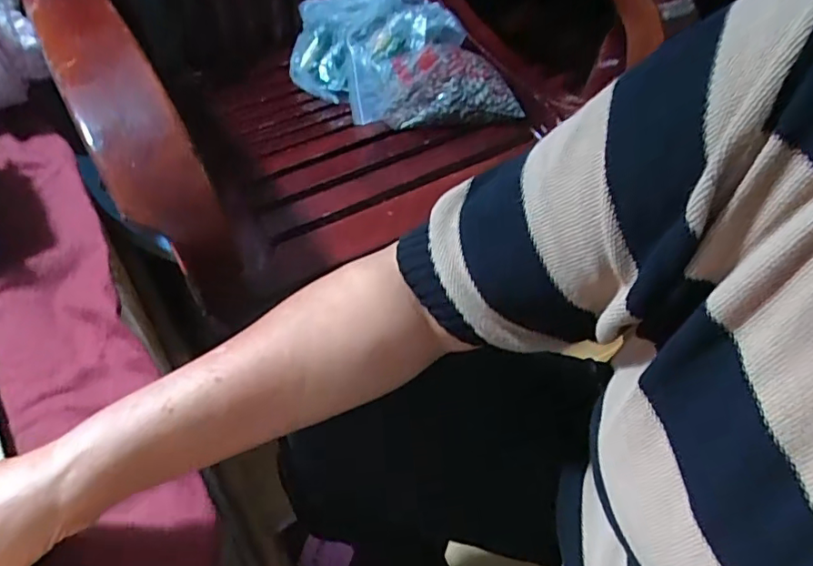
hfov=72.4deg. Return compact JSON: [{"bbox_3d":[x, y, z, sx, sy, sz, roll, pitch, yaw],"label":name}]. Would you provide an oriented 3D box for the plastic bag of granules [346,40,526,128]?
[{"bbox_3d":[0.032,-0.279,0.782,0.222,0.085,0.150,-3,55,-7],"label":"plastic bag of granules"}]

